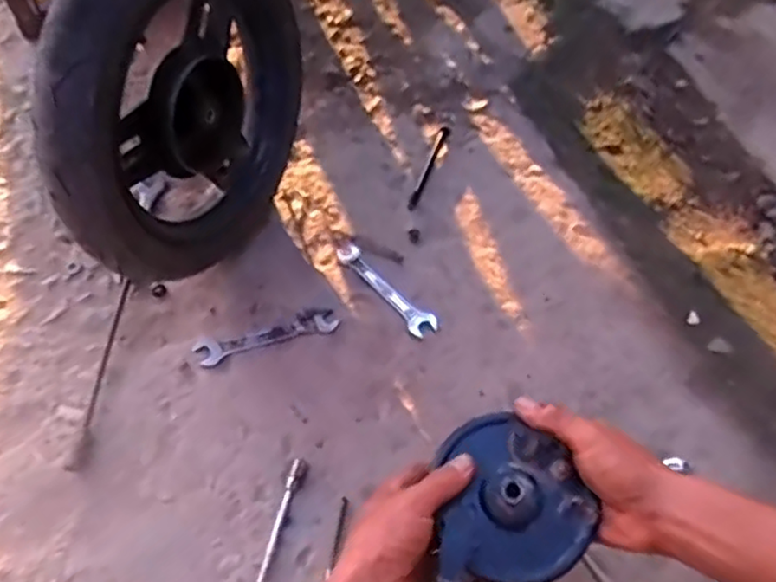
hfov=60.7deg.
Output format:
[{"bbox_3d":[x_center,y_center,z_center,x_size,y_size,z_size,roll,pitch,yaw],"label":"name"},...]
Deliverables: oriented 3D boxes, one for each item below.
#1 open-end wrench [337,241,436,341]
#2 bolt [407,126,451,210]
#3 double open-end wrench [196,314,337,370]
[{"bbox_3d":[-0.004,-0.007,0.774,0.031,0.005,0.161,-36,65,-18],"label":"open-end wrench"},{"bbox_3d":[0.053,-0.162,0.864,0.013,0.010,0.143,18,62,12],"label":"bolt"},{"bbox_3d":[-0.135,0.053,0.743,0.158,0.006,0.033,-13,60,-6],"label":"double open-end wrench"}]

